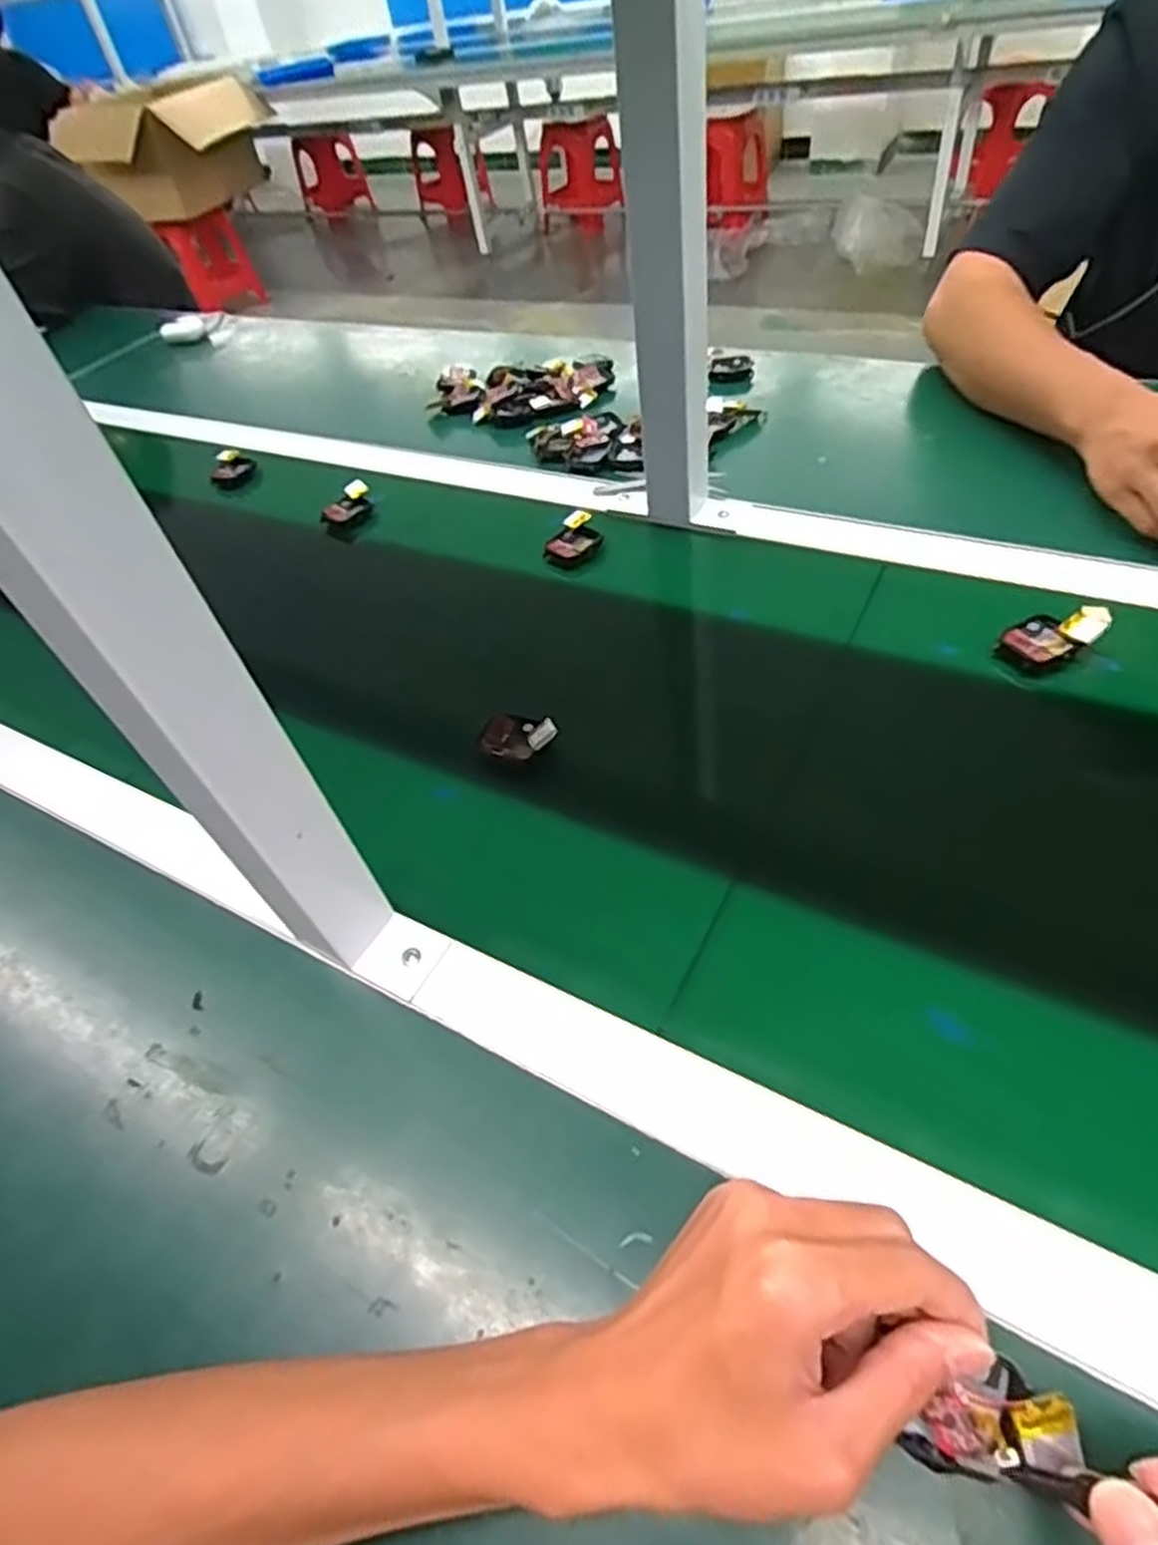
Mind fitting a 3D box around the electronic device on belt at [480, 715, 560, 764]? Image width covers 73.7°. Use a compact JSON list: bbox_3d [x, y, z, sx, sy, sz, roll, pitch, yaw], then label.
[{"bbox_3d":[-0.041,-0.023,0.501,0.050,0.016,0.035,16,54,18],"label":"electronic device on belt"}]

